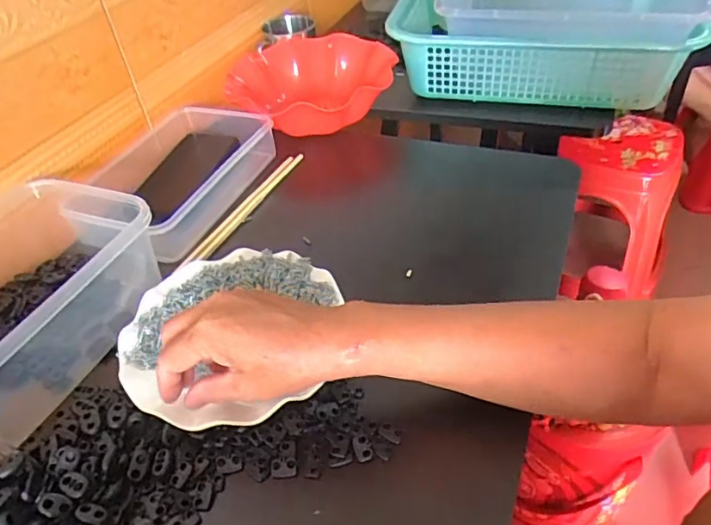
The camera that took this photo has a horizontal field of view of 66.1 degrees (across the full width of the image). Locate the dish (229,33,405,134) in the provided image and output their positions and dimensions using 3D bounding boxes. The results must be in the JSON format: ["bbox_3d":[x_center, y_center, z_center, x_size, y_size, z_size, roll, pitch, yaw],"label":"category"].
[{"bbox_3d":[-0.058,-0.244,0.773,0.221,0.076,0.226,-4,42,3],"label":"dish"}]

